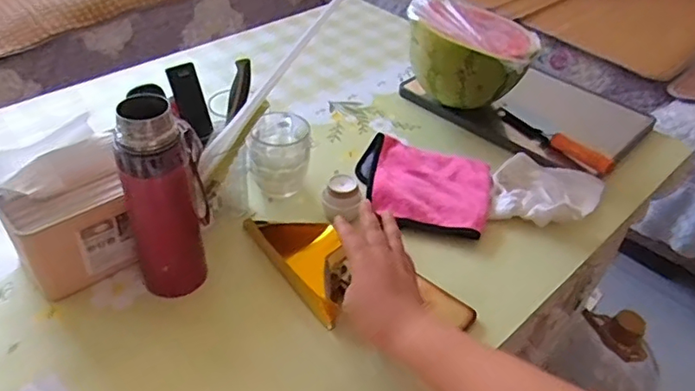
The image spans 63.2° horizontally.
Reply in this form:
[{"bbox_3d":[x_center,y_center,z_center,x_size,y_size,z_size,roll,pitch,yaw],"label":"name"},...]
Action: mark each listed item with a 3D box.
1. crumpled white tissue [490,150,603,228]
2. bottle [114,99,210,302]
[{"bbox_3d":[0.263,0.001,0.758,0.129,0.035,0.137,23,43,21],"label":"crumpled white tissue"},{"bbox_3d":[-0.182,0.003,0.561,0.075,0.210,0.060,-10,42,-17],"label":"bottle"}]

